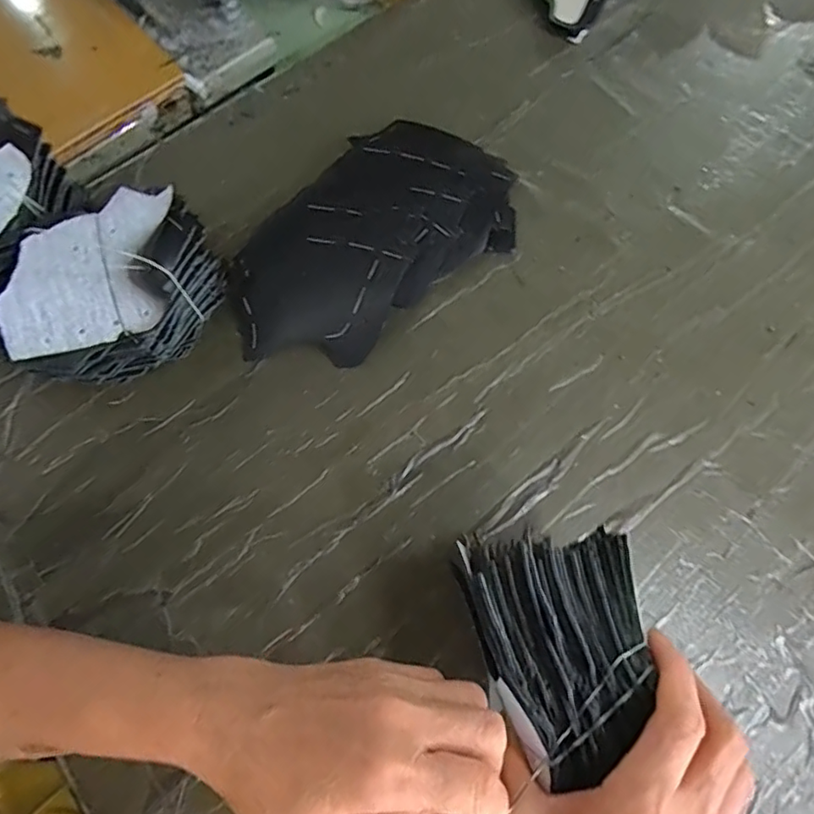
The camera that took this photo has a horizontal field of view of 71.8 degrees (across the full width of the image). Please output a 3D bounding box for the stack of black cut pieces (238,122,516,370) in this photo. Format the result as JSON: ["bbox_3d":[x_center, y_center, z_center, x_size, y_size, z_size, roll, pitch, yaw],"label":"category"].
[{"bbox_3d":[-0.034,-0.146,0.462,0.263,0.052,0.158,-38,73,-12],"label":"stack of black cut pieces"}]

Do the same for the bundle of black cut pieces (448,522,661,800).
[{"bbox_3d":[0.081,0.123,0.292,0.088,0.048,0.112,-11,44,-6],"label":"bundle of black cut pieces"}]

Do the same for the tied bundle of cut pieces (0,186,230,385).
[{"bbox_3d":[-0.207,-0.082,0.415,0.138,0.093,0.099,-22,70,-7],"label":"tied bundle of cut pieces"}]

